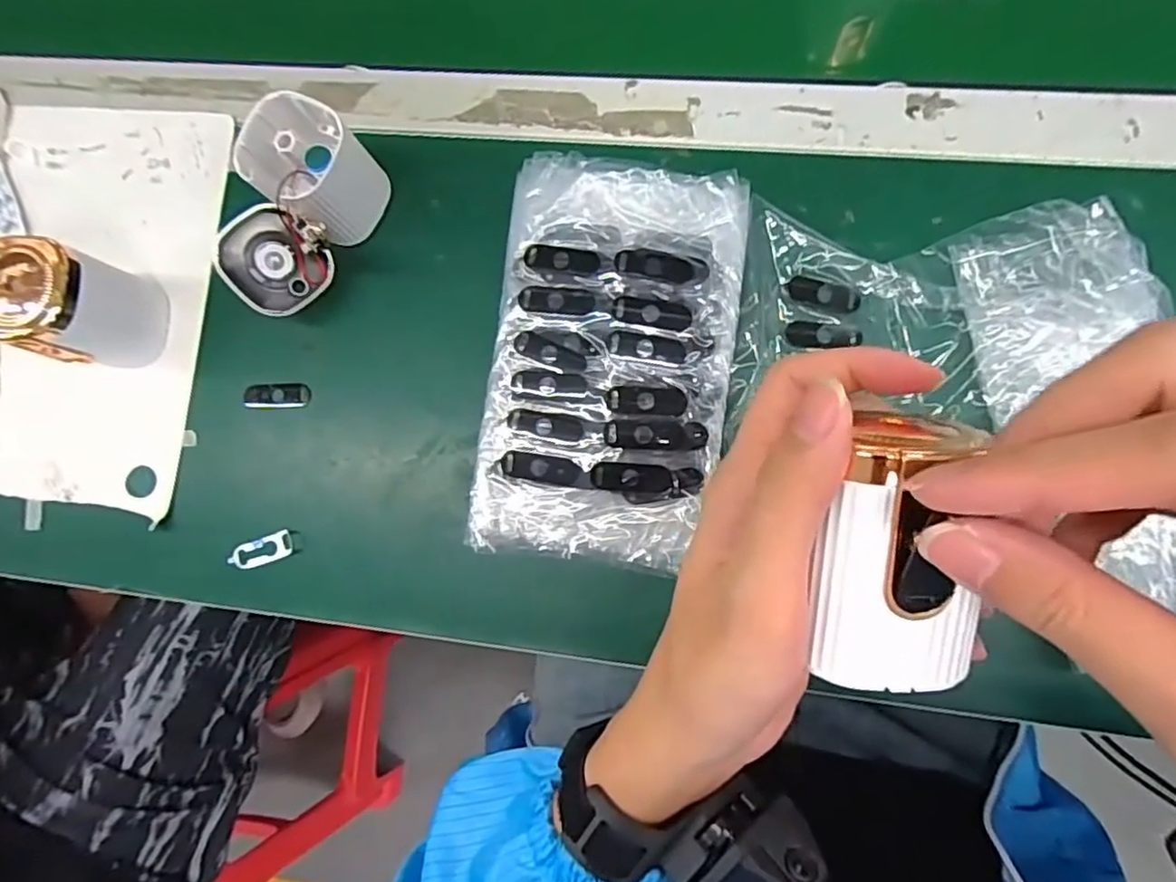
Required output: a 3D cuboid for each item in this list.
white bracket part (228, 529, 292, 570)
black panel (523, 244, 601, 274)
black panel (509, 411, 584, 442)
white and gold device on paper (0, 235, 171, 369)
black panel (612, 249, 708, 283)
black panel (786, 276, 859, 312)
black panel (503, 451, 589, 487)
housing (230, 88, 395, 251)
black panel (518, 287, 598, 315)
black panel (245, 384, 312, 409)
[{"bbox_3d":[-0.190,0.065,0.373,0.035,0.005,0.015,-21,82,-11],"label":"white bracket part"},{"bbox_3d":[-0.014,-0.096,0.336,0.040,0.004,0.013,10,86,8],"label":"black panel"},{"bbox_3d":[-0.022,-0.008,0.331,0.040,0.005,0.012,13,86,8],"label":"black panel"},{"bbox_3d":[-0.291,-0.077,0.360,0.055,0.077,0.060,17,86,7],"label":"white and gold device on paper"},{"bbox_3d":[0.039,-0.091,0.333,0.047,0.004,0.016,3,85,8],"label":"black panel"},{"bbox_3d":[0.130,-0.081,0.352,0.039,0.004,0.014,14,85,7],"label":"black panel"},{"bbox_3d":[-0.021,0.014,0.329,0.046,0.004,0.013,9,97,16],"label":"black panel"},{"bbox_3d":[-0.150,-0.150,0.360,0.062,0.063,0.057,42,89,8],"label":"housing"},{"bbox_3d":[-0.016,-0.073,0.335,0.041,0.004,0.013,6,85,8],"label":"black panel"},{"bbox_3d":[-0.187,-0.027,0.385,0.040,0.006,0.015,-2,84,5],"label":"black panel"}]

